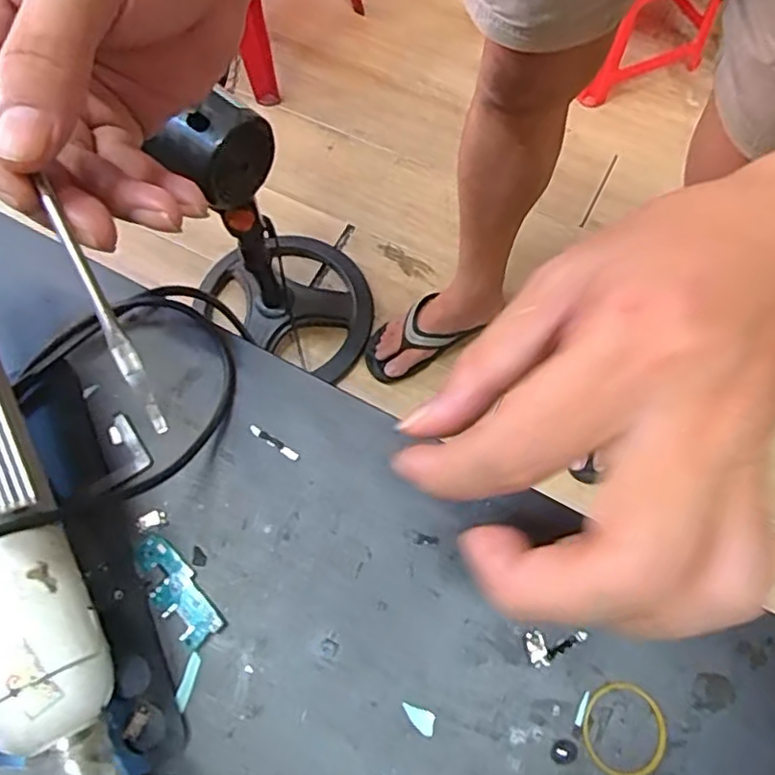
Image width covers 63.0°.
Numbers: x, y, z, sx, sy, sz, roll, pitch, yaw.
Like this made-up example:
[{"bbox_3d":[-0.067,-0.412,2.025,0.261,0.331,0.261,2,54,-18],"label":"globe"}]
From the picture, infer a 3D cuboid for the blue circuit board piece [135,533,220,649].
[{"bbox_3d":[-0.080,0.075,0.236,0.016,0.004,0.044,-38,72,-12],"label":"blue circuit board piece"}]

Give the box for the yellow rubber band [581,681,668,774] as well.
[{"bbox_3d":[0.081,0.116,0.214,0.029,0.004,0.028,-1,69,2],"label":"yellow rubber band"}]

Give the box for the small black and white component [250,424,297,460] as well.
[{"bbox_3d":[-0.047,0.022,0.257,0.024,0.004,0.004,31,73,13],"label":"small black and white component"}]

